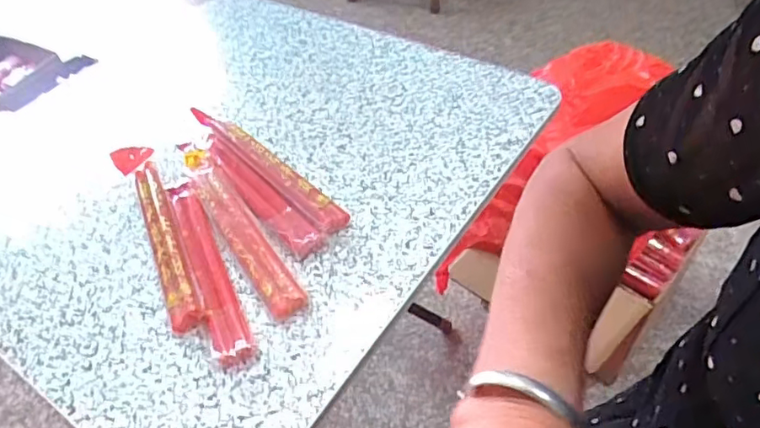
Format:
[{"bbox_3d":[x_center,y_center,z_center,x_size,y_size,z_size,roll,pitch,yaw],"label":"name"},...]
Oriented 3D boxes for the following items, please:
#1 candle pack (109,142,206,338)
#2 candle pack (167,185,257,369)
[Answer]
[{"bbox_3d":[-0.249,0.019,0.639,0.043,0.034,0.269,-23,52,-15],"label":"candle pack"},{"bbox_3d":[-0.184,0.052,0.613,0.038,0.019,0.249,-20,51,-13],"label":"candle pack"}]

